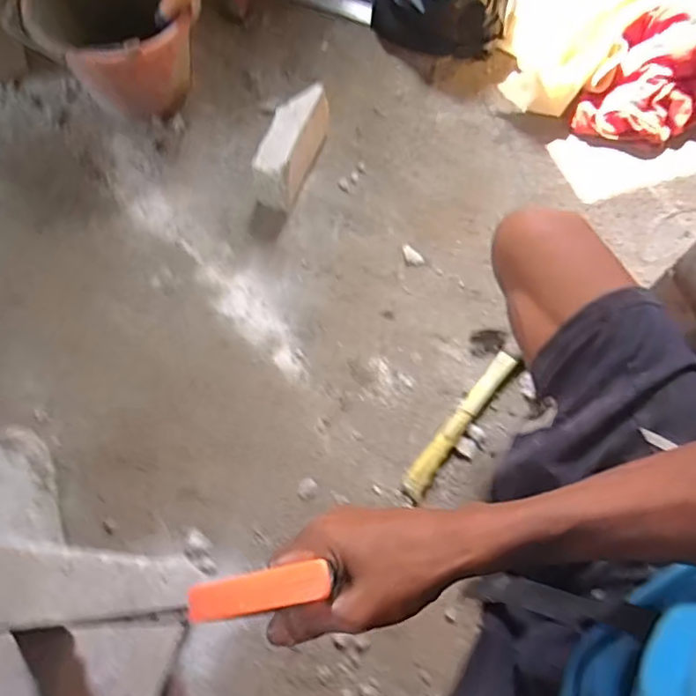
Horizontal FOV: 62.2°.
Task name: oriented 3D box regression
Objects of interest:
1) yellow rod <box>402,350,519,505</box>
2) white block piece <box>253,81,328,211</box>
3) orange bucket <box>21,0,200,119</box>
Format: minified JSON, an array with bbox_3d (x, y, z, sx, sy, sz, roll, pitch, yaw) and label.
[{"bbox_3d":[0.144,0.097,0.750,0.031,0.028,0.229,35,71,14],"label":"yellow rod"},{"bbox_3d":[-0.086,-0.308,0.887,0.069,0.084,0.204,14,68,6],"label":"white block piece"},{"bbox_3d":[-0.341,-0.454,0.893,0.211,0.174,0.212,1,66,-2],"label":"orange bucket"}]

